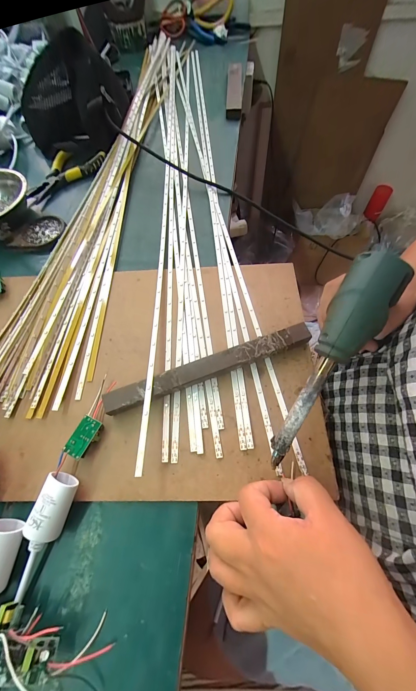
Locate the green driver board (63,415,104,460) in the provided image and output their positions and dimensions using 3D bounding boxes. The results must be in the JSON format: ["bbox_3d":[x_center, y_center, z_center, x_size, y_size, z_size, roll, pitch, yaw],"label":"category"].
[{"bbox_3d":[-0.115,0.086,0.245,0.020,0.014,0.035,21,66,12],"label":"green driver board"}]

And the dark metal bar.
[{"bbox_3d":[0.004,0.024,0.267,0.213,0.018,0.023,-19,64,-7],"label":"dark metal bar"}]

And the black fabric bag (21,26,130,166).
[{"bbox_3d":[-0.237,-0.418,0.447,0.176,0.121,0.125,-3,63,1],"label":"black fabric bag"}]

